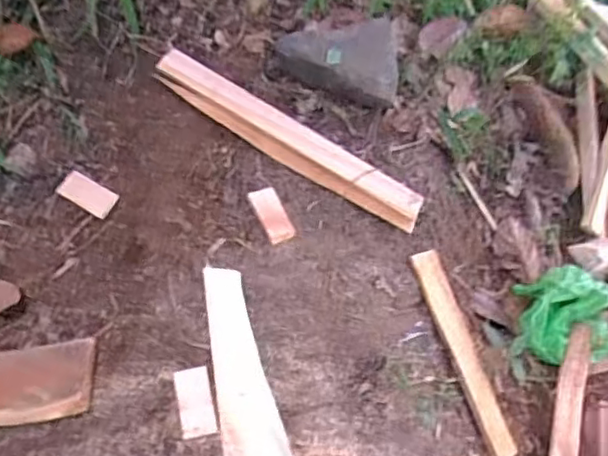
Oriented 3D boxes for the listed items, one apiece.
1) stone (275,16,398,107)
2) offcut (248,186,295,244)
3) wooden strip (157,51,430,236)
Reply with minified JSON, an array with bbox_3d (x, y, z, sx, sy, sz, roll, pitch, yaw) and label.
[{"bbox_3d":[0.050,-0.252,0.890,0.170,0.075,0.118,5,55,0],"label":"stone"},{"bbox_3d":[-0.040,-0.017,0.804,0.035,0.007,0.076,-24,77,-19],"label":"offcut"},{"bbox_3d":[-0.020,-0.117,0.843,0.395,0.017,0.060,32,81,1],"label":"wooden strip"}]

